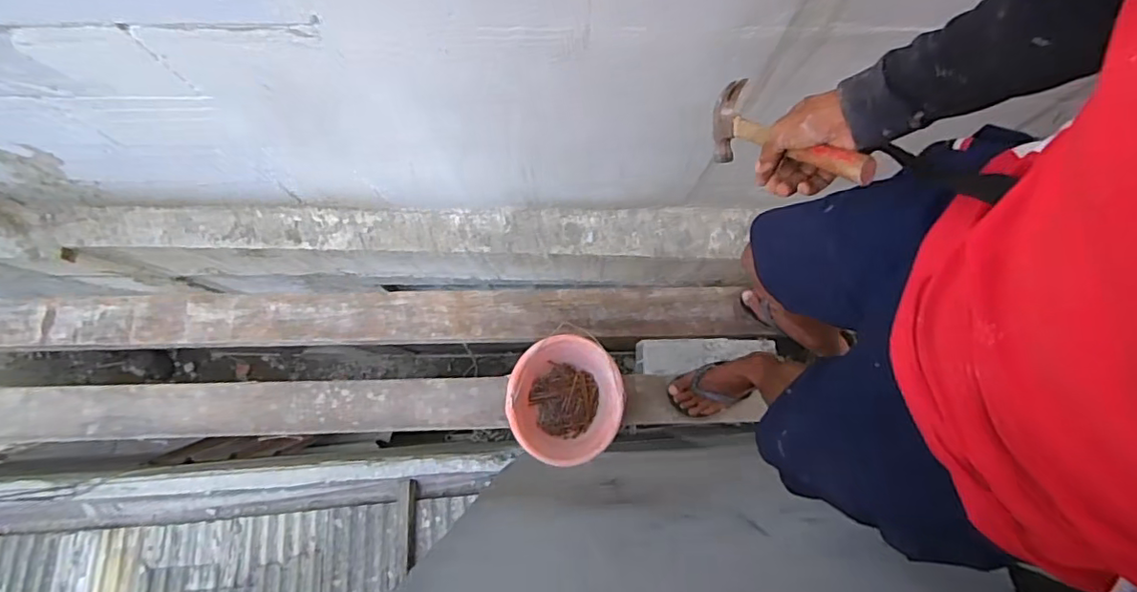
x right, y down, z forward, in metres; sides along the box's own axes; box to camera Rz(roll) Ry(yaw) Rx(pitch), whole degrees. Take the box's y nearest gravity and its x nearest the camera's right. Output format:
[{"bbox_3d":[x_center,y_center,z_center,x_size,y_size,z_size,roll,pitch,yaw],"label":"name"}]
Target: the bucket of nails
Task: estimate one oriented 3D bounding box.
[{"bbox_3d":[-0.004,0.220,1.219,0.225,0.168,0.247,0,79,1],"label":"bucket of nails"}]

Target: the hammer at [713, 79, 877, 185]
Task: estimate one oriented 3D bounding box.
[{"bbox_3d":[0.233,-0.172,0.617,0.029,0.247,0.097,-12,119,-17],"label":"hammer"}]

